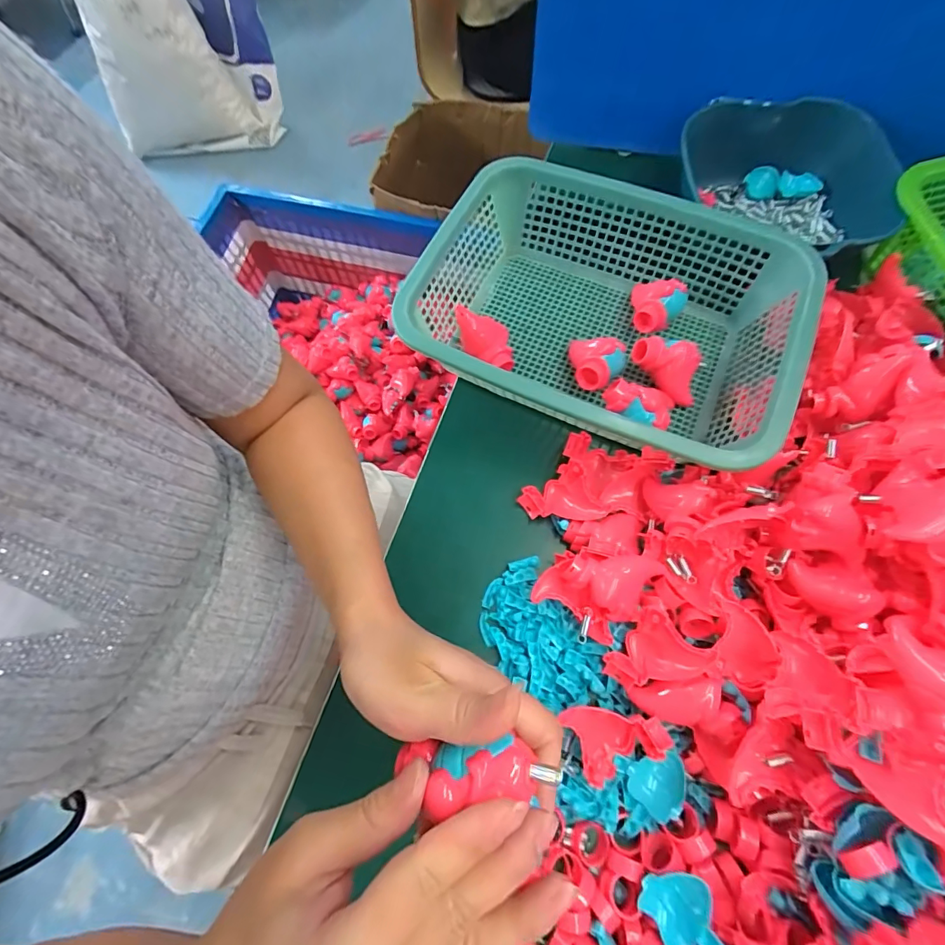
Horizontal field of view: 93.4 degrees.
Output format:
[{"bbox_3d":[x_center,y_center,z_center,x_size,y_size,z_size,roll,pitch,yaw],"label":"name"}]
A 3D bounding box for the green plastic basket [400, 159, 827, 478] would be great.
[{"bbox_3d":[0.125,-0.149,0.449,0.339,0.105,0.261,23,71,11],"label":"green plastic basket"}]

